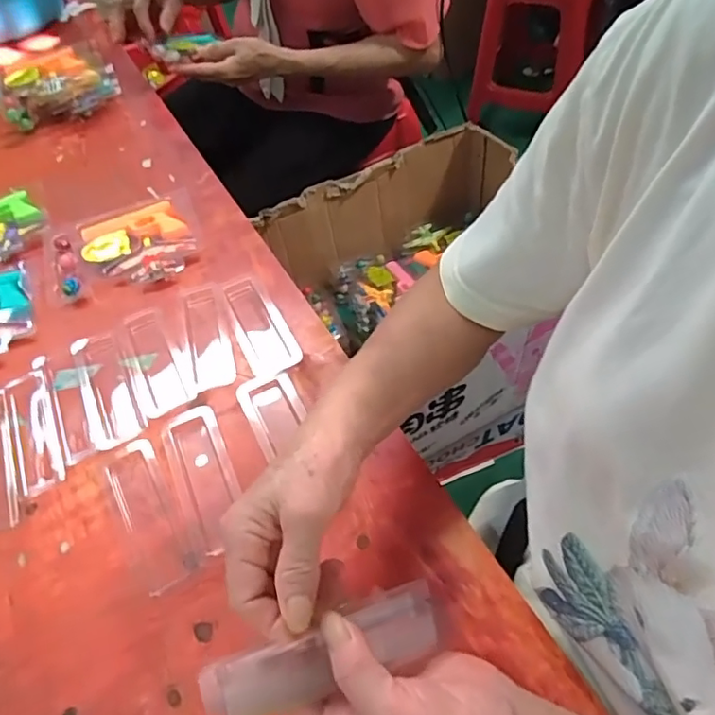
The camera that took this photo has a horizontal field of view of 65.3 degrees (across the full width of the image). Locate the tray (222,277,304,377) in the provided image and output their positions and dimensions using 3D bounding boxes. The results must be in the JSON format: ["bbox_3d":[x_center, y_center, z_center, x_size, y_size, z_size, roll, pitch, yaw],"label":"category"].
[{"bbox_3d":[-0.102,-0.035,0.557,0.048,0.005,0.136,-26,53,-14],"label":"tray"}]

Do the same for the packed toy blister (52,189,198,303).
[{"bbox_3d":[-0.269,-0.130,0.641,0.160,0.018,0.134,-20,52,-10],"label":"packed toy blister"}]

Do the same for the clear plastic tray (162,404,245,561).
[{"bbox_3d":[-0.126,0.096,0.457,0.048,0.010,0.132,-22,53,-12],"label":"clear plastic tray"}]

